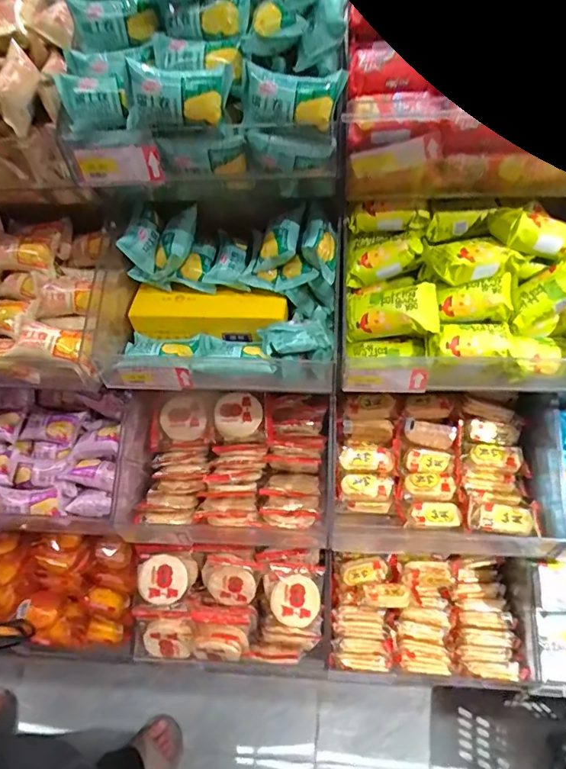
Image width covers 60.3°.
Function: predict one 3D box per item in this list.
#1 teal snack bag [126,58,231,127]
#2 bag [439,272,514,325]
[{"bbox_3d":[-0.105,-0.292,0.490,0.100,0.051,0.039,4,51,9],"label":"teal snack bag"},{"bbox_3d":[0.233,-0.101,0.592,0.085,0.029,0.053,-3,81,10],"label":"bag"}]

